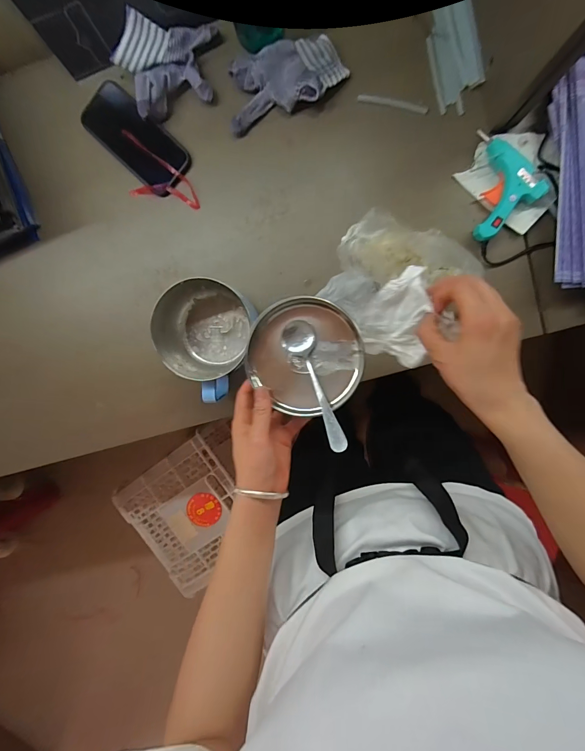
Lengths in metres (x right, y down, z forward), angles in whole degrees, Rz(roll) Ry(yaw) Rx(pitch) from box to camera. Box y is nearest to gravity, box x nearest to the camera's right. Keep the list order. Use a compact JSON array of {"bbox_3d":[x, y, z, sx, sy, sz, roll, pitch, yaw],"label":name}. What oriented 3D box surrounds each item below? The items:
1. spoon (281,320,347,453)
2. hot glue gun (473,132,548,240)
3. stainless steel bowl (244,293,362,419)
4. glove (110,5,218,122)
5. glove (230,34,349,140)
[{"bbox_3d":[0.024,0.010,0.381,0.037,0.017,0.153,-19,71,6],"label":"spoon"},{"bbox_3d":[0.302,-0.262,0.476,0.081,0.029,0.142,5,97,4],"label":"hot glue gun"},{"bbox_3d":[0.015,-0.023,0.398,0.131,0.034,0.130,1,96,5],"label":"stainless steel bowl"},{"bbox_3d":[-0.178,-0.428,0.480,0.124,0.047,0.117,1,96,5],"label":"glove"},{"bbox_3d":[-0.008,-0.411,0.479,0.170,0.036,0.096,-7,96,5],"label":"glove"}]

